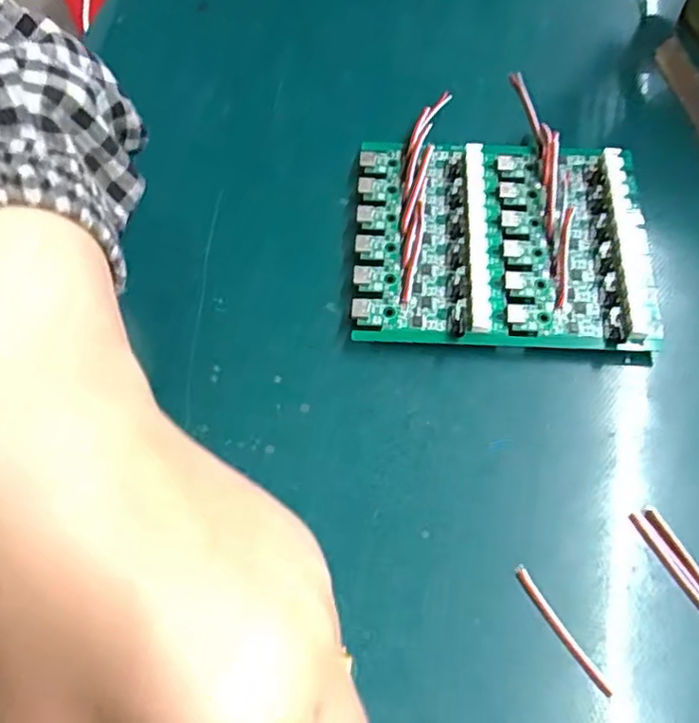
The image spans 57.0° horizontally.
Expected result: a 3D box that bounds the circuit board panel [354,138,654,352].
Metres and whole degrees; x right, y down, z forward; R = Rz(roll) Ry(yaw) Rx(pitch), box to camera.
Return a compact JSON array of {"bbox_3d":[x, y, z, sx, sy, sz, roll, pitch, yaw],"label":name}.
[{"bbox_3d":[0.064,-0.053,0.280,0.120,0.015,0.100,2,65,2],"label":"circuit board panel"}]

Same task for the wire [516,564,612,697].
[{"bbox_3d":[0.072,0.091,0.218,0.005,0.004,0.047,-30,68,-12],"label":"wire"}]

